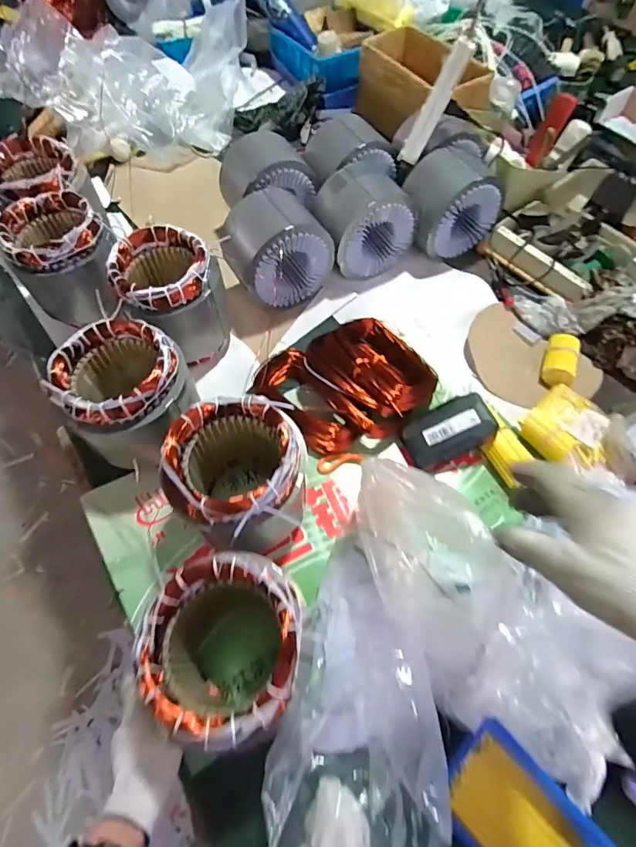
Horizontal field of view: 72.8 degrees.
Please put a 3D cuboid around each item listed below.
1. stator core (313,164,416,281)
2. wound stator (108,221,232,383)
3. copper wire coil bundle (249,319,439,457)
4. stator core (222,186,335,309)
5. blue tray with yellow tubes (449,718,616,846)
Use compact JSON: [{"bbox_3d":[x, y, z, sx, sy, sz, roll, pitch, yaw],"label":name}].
[{"bbox_3d":[0.074,-0.354,0.749,0.155,0.143,0.117,-25,64,-13],"label":"stator core"},{"bbox_3d":[-0.218,-0.184,0.655,0.146,0.161,0.136,26,65,14],"label":"wound stator"},{"bbox_3d":[0.044,-0.055,0.648,0.237,0.060,0.188,-23,64,-12],"label":"copper wire coil bundle"},{"bbox_3d":[-0.073,-0.289,0.706,0.152,0.151,0.126,-34,66,-17],"label":"stator core"},{"bbox_3d":[0.189,0.372,0.398,0.103,0.044,0.150,-38,68,-19],"label":"blue tray with yellow tubes"}]

